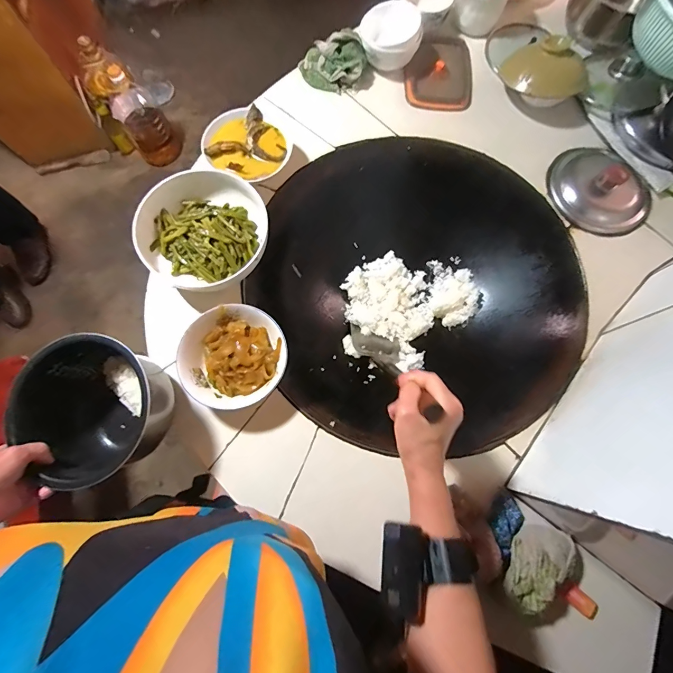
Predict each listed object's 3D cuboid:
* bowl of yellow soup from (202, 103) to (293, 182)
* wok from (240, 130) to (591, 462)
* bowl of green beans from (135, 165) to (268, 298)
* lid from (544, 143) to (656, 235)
[{"bbox_3d":[-0.158,-0.330,0.642,0.148,0.053,0.128,40,77,9],"label":"bowl of yellow soup"},{"bbox_3d":[0.149,-0.085,0.693,0.530,0.159,0.576,0,74,-1],"label":"wok"},{"bbox_3d":[-0.212,-0.163,0.583,0.190,0.061,0.209,0,74,-1],"label":"bowl of green beans"},{"bbox_3d":[0.483,-0.276,0.654,0.158,0.044,0.184,-25,76,-8],"label":"lid"}]

